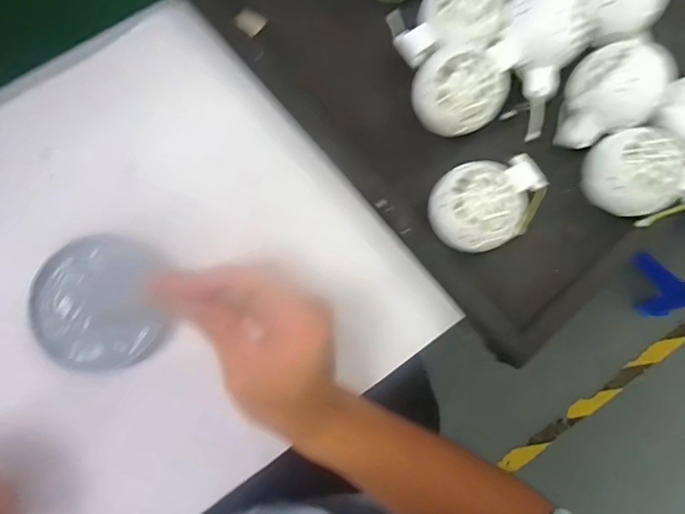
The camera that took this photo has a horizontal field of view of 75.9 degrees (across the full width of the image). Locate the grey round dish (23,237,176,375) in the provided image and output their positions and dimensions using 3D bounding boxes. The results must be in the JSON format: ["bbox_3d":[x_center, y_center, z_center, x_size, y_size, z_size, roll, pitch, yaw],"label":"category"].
[{"bbox_3d":[-0.182,0.034,0.332,0.098,0.014,0.099,0,79,-1],"label":"grey round dish"}]

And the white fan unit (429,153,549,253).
[{"bbox_3d":[0.109,-0.039,0.321,0.086,0.051,0.063,-11,79,-3],"label":"white fan unit"}]

